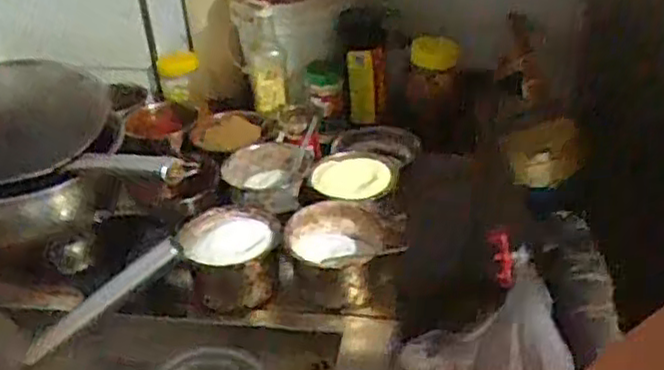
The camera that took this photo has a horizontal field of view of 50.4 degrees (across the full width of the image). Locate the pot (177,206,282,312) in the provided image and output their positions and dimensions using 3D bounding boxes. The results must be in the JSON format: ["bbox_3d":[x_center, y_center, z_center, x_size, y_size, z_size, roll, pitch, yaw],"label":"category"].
[{"bbox_3d":[-0.130,0.094,0.931,0.121,0.080,0.125,-2,34,1],"label":"pot"}]

